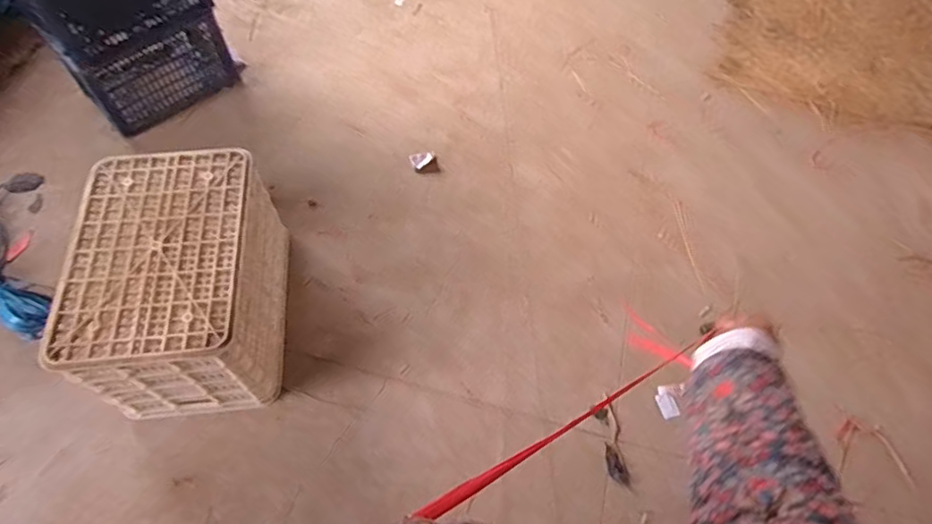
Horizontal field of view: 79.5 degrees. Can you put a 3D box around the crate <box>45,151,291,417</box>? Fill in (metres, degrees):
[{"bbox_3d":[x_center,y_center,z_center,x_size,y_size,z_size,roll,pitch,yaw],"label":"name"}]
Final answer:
[{"bbox_3d":[-0.745,0.051,1.500,0.435,0.363,0.611,-3,62,-6],"label":"crate"}]

